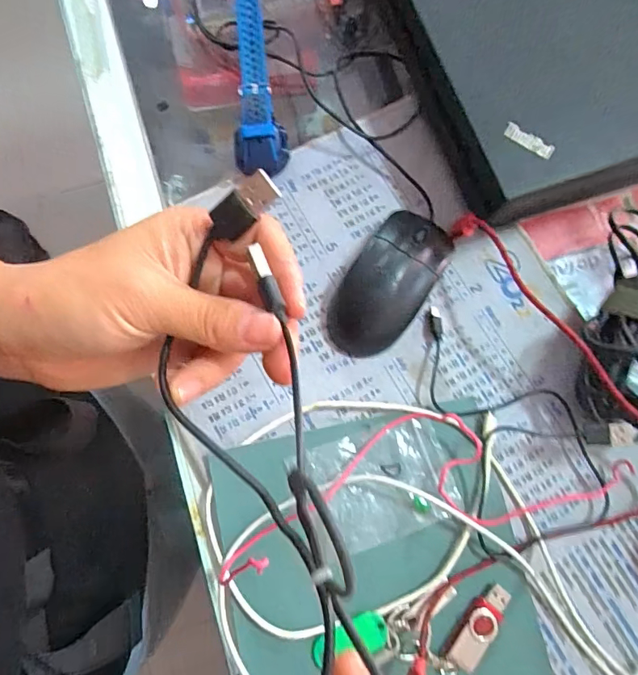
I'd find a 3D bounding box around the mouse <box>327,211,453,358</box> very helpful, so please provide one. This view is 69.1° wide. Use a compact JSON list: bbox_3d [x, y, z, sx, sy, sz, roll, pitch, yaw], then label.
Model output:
[{"bbox_3d":[0.049,-0.038,0.328,0.053,0.030,0.110,32,79,6],"label":"mouse"}]

